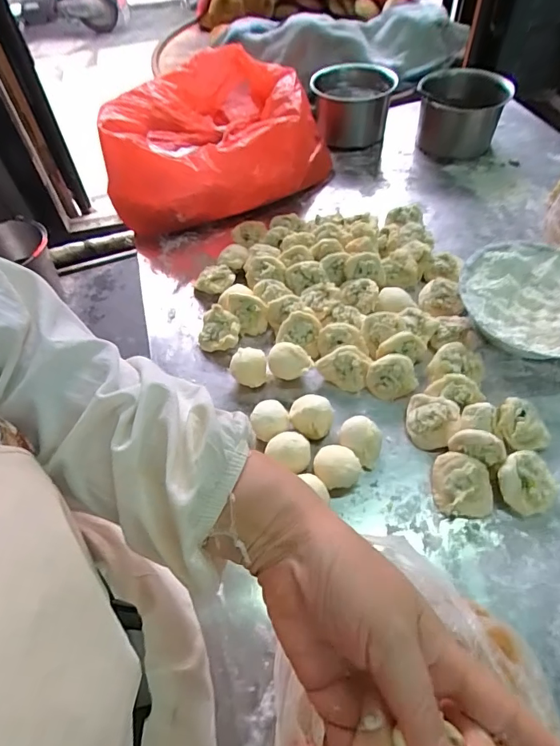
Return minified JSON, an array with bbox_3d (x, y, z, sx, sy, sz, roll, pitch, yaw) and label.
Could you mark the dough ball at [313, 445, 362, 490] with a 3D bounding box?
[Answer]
[{"bbox_3d":[0.056,0.097,0.454,0.045,0.037,0.044,-2,54,3],"label":"dough ball"}]

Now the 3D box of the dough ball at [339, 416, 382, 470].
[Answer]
[{"bbox_3d":[0.085,0.072,0.470,0.043,0.039,0.035,37,65,27],"label":"dough ball"}]

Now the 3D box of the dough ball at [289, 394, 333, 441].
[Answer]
[{"bbox_3d":[0.034,0.049,0.488,0.044,0.037,0.036,3,54,7],"label":"dough ball"}]

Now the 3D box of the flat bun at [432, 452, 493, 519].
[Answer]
[{"bbox_3d":[0.180,0.109,0.441,0.054,0.029,0.058,1,54,5],"label":"flat bun"}]

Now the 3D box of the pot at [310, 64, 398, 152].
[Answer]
[{"bbox_3d":[0.132,-0.490,0.835,0.139,0.106,0.153,2,54,6],"label":"pot"}]

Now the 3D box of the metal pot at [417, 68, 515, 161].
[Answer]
[{"bbox_3d":[0.315,-0.461,0.793,0.133,0.103,0.154,6,55,9],"label":"metal pot"}]

